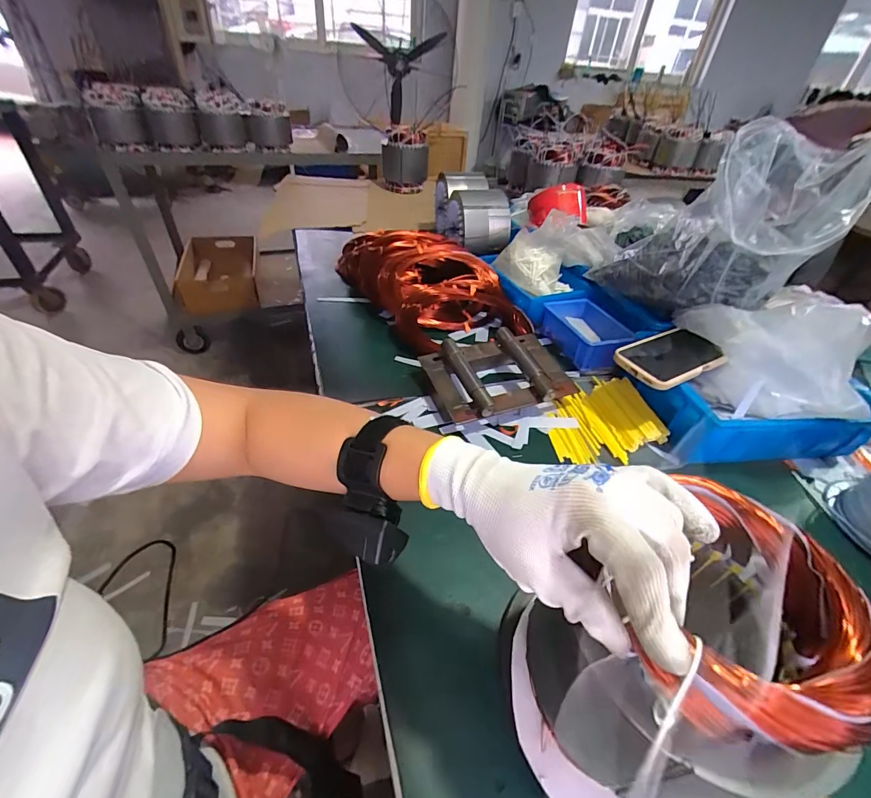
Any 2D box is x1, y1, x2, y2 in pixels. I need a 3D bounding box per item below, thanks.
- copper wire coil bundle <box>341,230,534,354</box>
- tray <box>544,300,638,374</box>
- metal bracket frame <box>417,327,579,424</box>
[{"bbox_3d":[-0.032,-0.243,0.774,0.222,0.095,0.468,-16,46,-23],"label":"copper wire coil bundle"},{"bbox_3d":[0.259,-0.111,0.672,0.115,0.051,0.151,-7,43,-15],"label":"tray"},{"bbox_3d":[0.090,-0.035,0.572,0.193,0.049,0.136,-10,42,-19],"label":"metal bracket frame"}]

